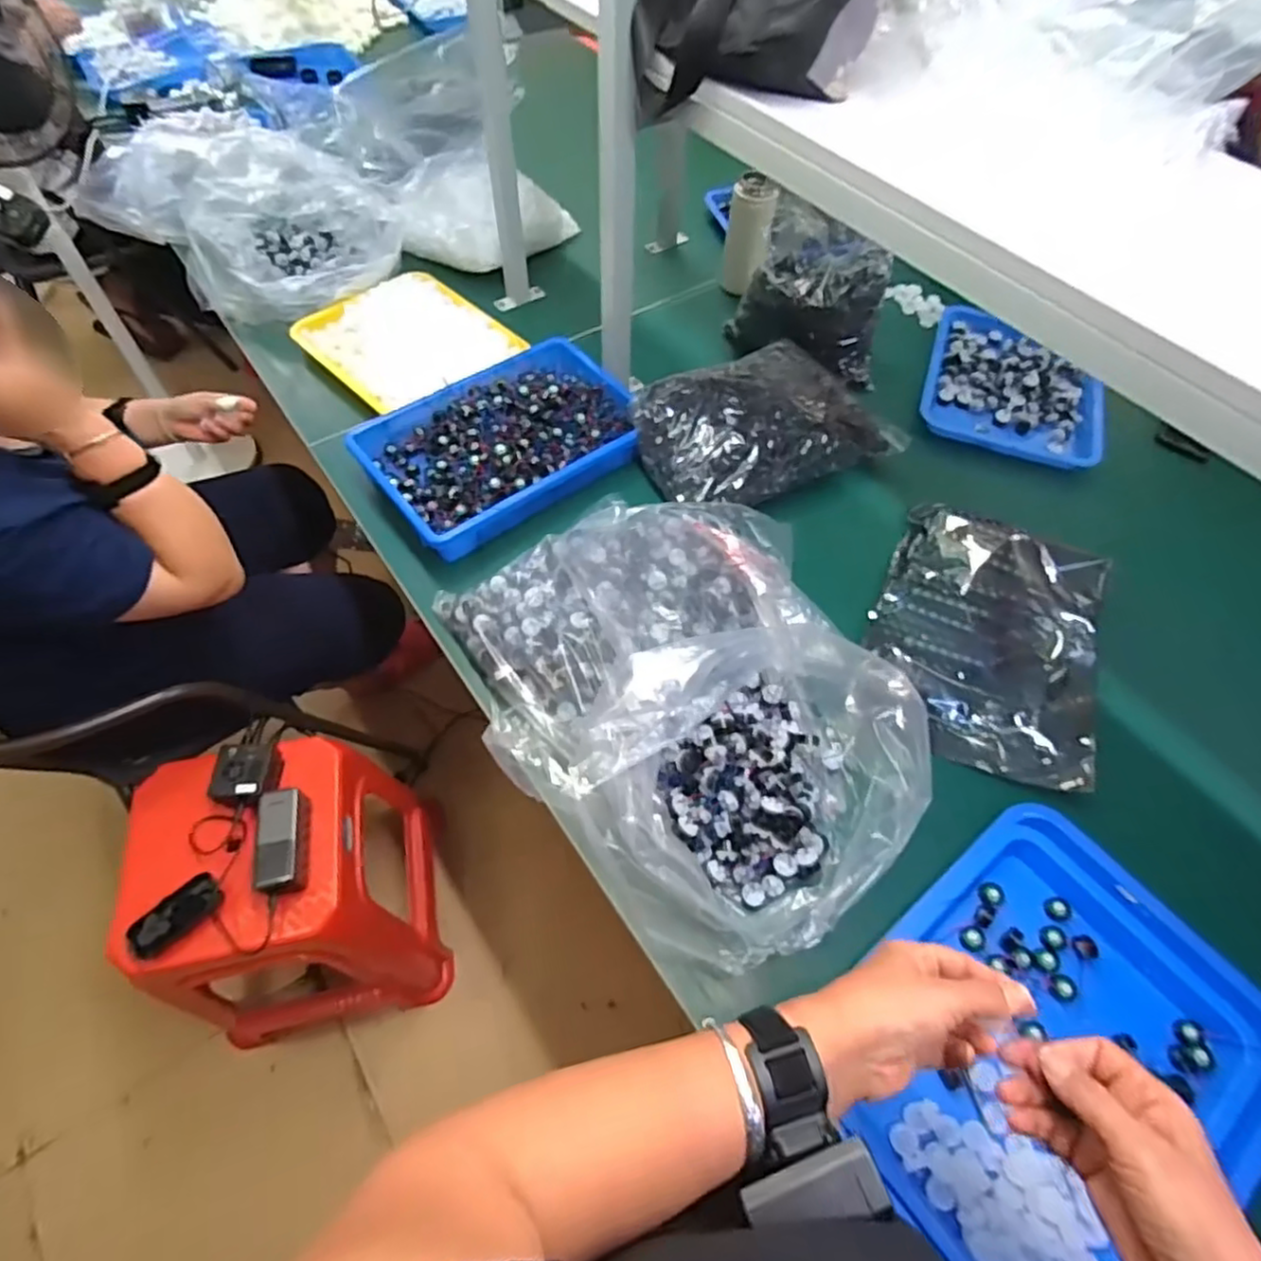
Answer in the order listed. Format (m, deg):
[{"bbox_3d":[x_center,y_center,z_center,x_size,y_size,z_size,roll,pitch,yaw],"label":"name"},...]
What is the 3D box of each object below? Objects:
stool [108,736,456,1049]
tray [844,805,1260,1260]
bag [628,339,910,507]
[{"bbox_3d":[-0.527,0.426,1.088,0.369,0.517,0.340,-12,59,-9],"label":"stool"},{"bbox_3d":[0.358,0.354,0.574,0.361,0.032,0.277,-34,65,-21],"label":"tray"},{"bbox_3d":[0.187,-0.291,0.935,0.349,0.090,0.208,-20,61,-13],"label":"bag"}]

